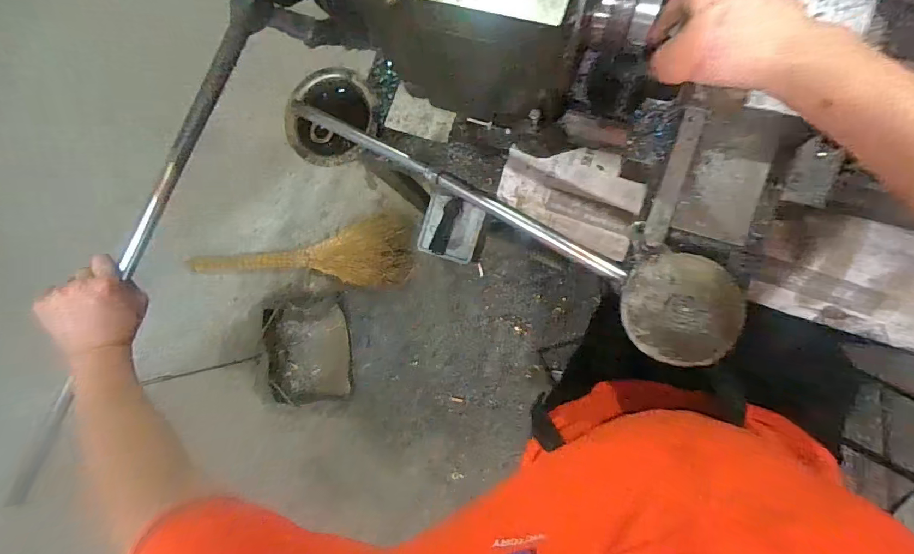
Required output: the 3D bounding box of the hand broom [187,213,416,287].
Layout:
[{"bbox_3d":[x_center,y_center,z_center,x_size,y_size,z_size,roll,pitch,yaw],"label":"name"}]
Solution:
[{"bbox_3d":[-0.492,-0.070,1.382,0.714,0.080,0.214,-1,86,10],"label":"hand broom"}]

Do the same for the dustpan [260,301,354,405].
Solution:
[{"bbox_3d":[-0.471,0.234,1.366,0.264,0.093,0.315,-7,85,9],"label":"dustpan"}]

